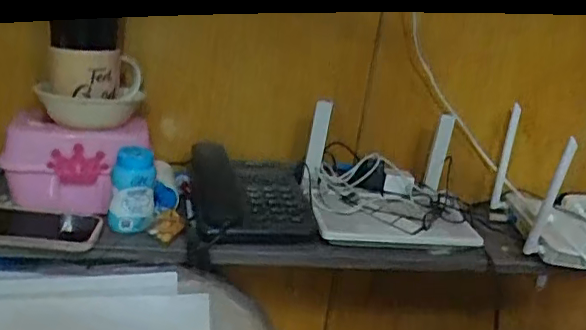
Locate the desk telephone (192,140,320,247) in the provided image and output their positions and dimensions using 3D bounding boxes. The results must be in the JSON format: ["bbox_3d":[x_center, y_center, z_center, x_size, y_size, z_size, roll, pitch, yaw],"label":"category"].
[{"bbox_3d":[-0.055,0.036,0.745,0.153,0.087,0.159,3,17,-15],"label":"desk telephone"}]

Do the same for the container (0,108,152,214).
[{"bbox_3d":[-0.264,0.006,0.696,0.154,0.115,0.098,5,19,-3],"label":"container"}]

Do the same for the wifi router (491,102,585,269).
[{"bbox_3d":[0.398,0.028,0.817,0.136,0.164,0.223,8,17,1],"label":"wifi router"}]

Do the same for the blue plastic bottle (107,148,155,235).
[{"bbox_3d":[-0.192,0.032,0.671,0.053,0.102,0.044,2,20,-13],"label":"blue plastic bottle"}]

